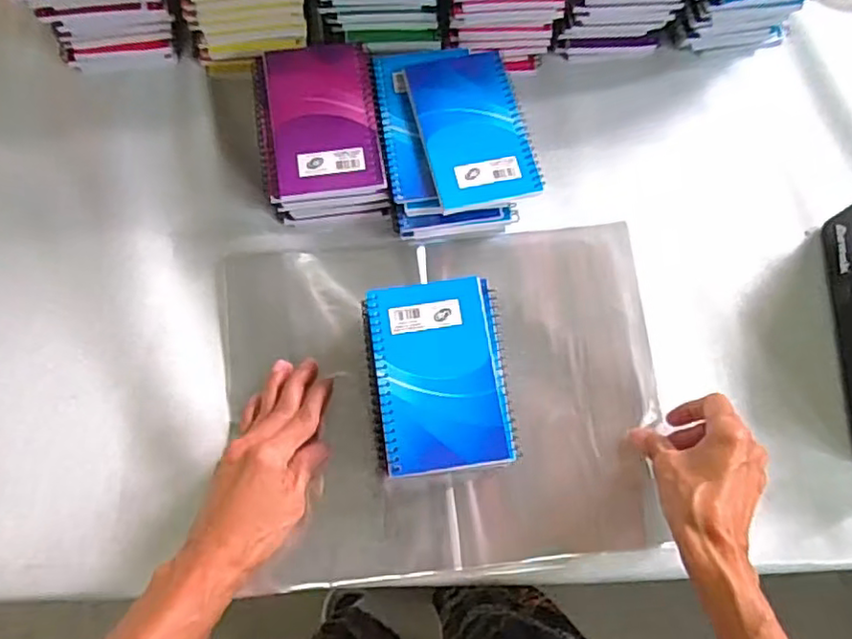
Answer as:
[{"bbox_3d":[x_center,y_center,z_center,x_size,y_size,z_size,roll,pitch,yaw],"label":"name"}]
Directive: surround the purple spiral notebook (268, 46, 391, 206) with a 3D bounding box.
[{"bbox_3d":[-0.081,-0.161,0.517,0.085,0.014,0.131,-7,75,-4],"label":"purple spiral notebook"}]

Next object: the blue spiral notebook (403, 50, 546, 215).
[{"bbox_3d":[0.038,-0.154,0.517,0.085,0.005,0.136,-13,75,-5],"label":"blue spiral notebook"}]

